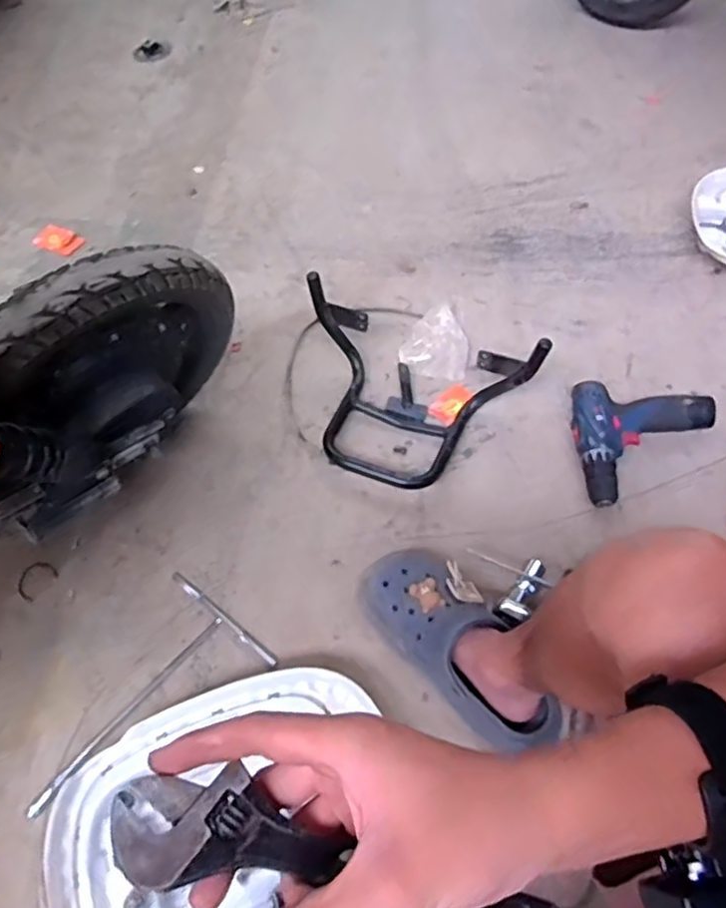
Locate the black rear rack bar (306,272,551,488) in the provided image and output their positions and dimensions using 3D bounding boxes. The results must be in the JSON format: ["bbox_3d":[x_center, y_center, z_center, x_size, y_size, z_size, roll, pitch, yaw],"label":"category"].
[{"bbox_3d":[0.049,-0.071,0.891,0.327,0.144,0.203,18,60,12],"label":"black rear rack bar"}]

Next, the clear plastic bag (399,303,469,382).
[{"bbox_3d":[0.114,-0.181,1.053,0.103,0.018,0.134,6,58,5],"label":"clear plastic bag"}]

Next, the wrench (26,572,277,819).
[{"bbox_3d":[-0.260,0.286,0.757,0.170,0.020,0.280,35,65,21],"label":"wrench"}]

